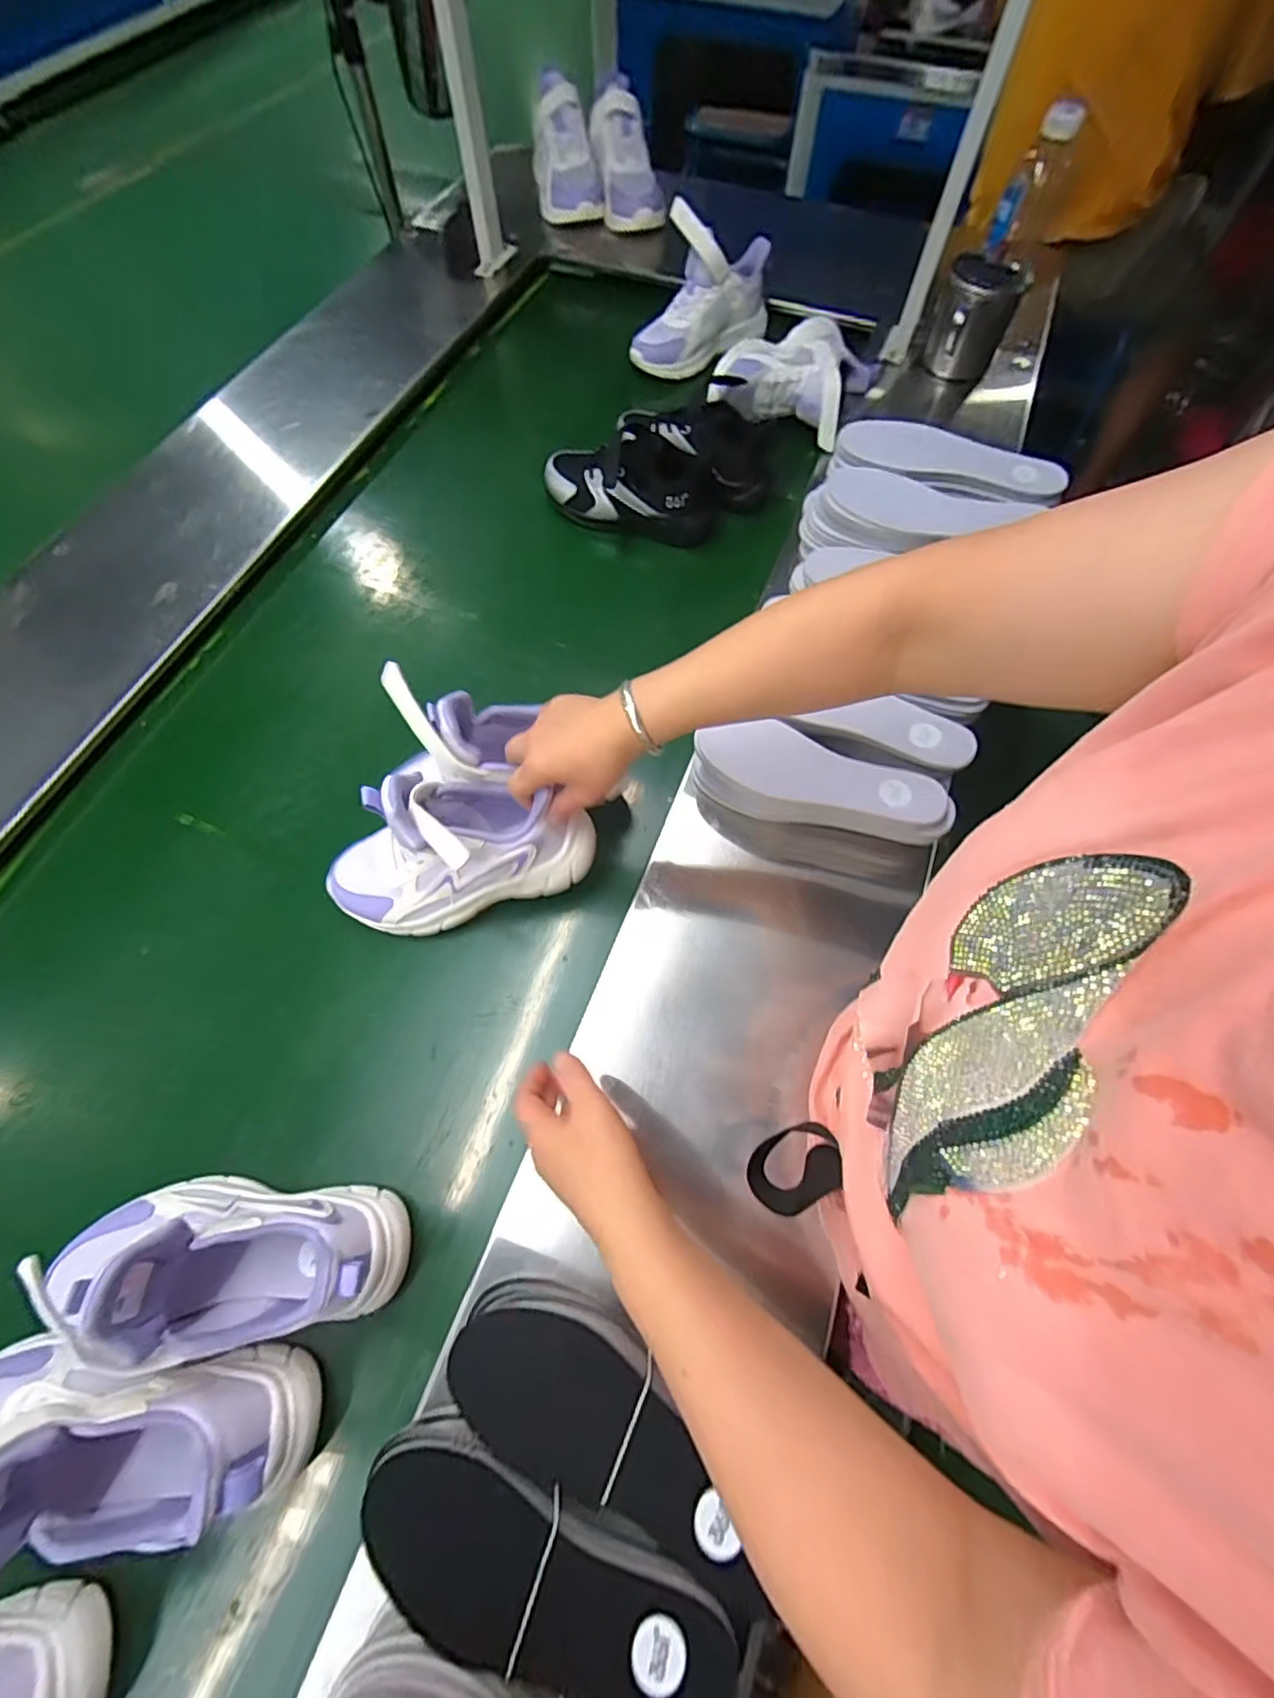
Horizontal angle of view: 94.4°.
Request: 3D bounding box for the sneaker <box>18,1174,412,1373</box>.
[{"bbox_3d":[-0.271,0.266,0.380,0.210,0.133,0.082,4,66,1],"label":"sneaker"}]

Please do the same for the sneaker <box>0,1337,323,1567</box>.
[{"bbox_3d":[-0.320,0.348,0.333,0.219,0.139,0.076,1,66,0],"label":"sneaker"}]

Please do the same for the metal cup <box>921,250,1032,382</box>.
[{"bbox_3d":[0.457,-0.722,0.813,0.099,0.106,0.092,0,66,-1],"label":"metal cup"}]

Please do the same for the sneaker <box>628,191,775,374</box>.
[{"bbox_3d":[0.097,-0.822,0.856,0.086,0.153,0.237,41,71,16],"label":"sneaker"}]

